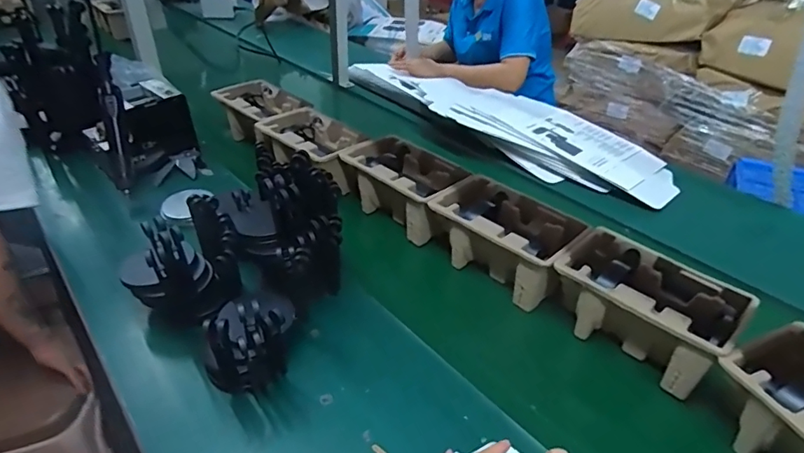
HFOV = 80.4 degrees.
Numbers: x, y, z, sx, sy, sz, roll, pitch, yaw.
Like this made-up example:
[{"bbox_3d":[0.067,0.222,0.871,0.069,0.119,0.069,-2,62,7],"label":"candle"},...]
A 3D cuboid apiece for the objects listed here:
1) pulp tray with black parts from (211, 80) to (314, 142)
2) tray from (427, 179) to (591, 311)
[{"bbox_3d":[-0.333,-0.258,1.131,0.151,0.106,0.228,-30,47,-35],"label":"pulp tray with black parts"},{"bbox_3d":[0.167,0.016,0.786,0.225,0.098,0.145,32,46,33],"label":"tray"}]

